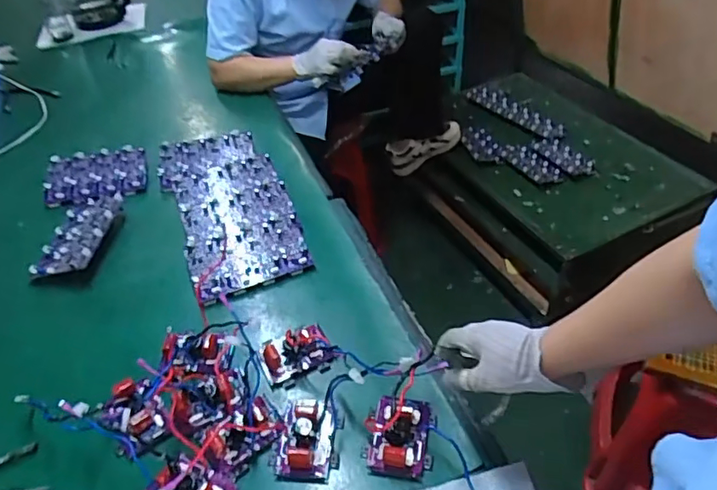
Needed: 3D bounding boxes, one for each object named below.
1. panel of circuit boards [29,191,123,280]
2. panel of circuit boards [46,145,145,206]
[{"bbox_3d":[-0.493,-0.027,0.985,0.112,0.022,0.214,-10,42,11],"label":"panel of circuit boards"},{"bbox_3d":[-0.518,-0.139,1.091,0.191,0.007,0.126,-8,59,-4],"label":"panel of circuit boards"}]

